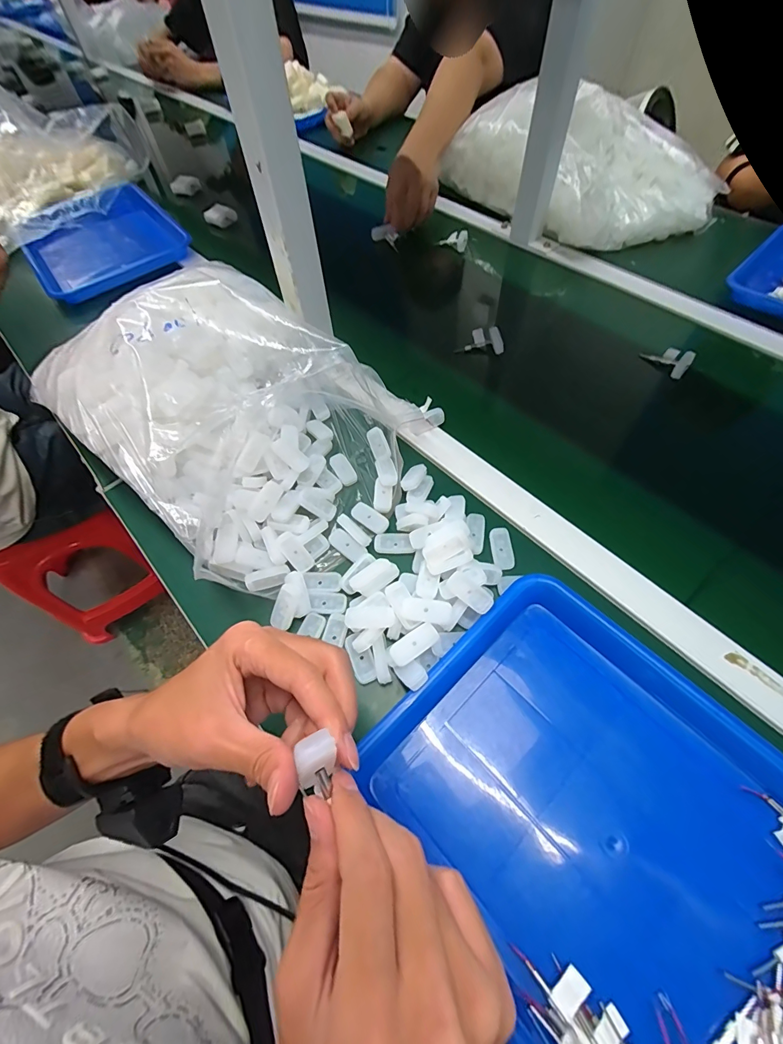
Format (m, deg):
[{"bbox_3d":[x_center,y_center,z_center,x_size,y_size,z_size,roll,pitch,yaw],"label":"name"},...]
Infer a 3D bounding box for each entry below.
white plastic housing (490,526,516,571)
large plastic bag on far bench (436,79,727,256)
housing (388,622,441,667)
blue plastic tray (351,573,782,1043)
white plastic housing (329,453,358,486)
[{"bbox_3d":[0.108,0.025,0.398,0.020,0.005,0.043,-4,60,1],"label":"white plastic housing"},{"bbox_3d":[0.337,-0.633,0.721,0.290,0.131,0.425,-37,65,-16],"label":"large plastic bag on far bench"},{"bbox_3d":[0.018,0.099,0.333,0.042,0.005,0.020,-34,85,-3],"label":"housing"},{"bbox_3d":[0.156,0.212,0.275,0.246,0.032,0.317,-38,65,-20],"label":"blue plastic tray"},{"bbox_3d":[-0.054,-0.060,0.460,0.020,0.010,0.040,-29,63,-13],"label":"white plastic housing"}]

